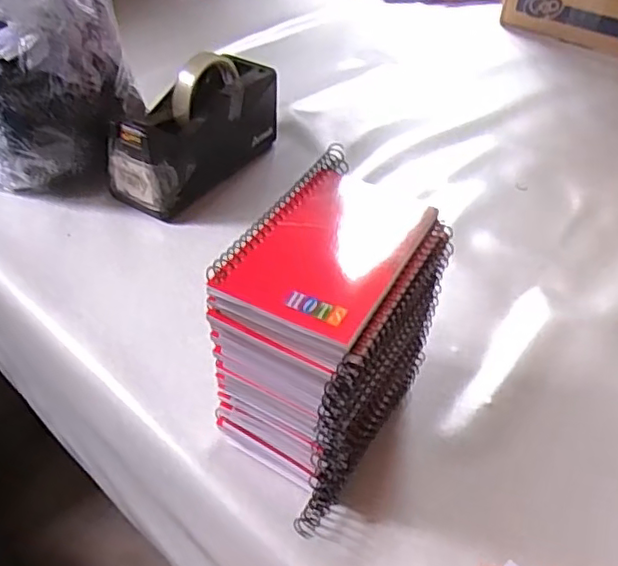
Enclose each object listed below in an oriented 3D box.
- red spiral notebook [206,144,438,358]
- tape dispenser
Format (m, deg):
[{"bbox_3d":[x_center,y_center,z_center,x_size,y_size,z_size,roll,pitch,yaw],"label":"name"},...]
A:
[{"bbox_3d":[0.015,-0.025,0.357,0.086,0.017,0.155,20,46,19],"label":"red spiral notebook"},{"bbox_3d":[-0.116,-0.162,0.661,0.069,0.114,0.200,27,49,24],"label":"tape dispenser"}]

